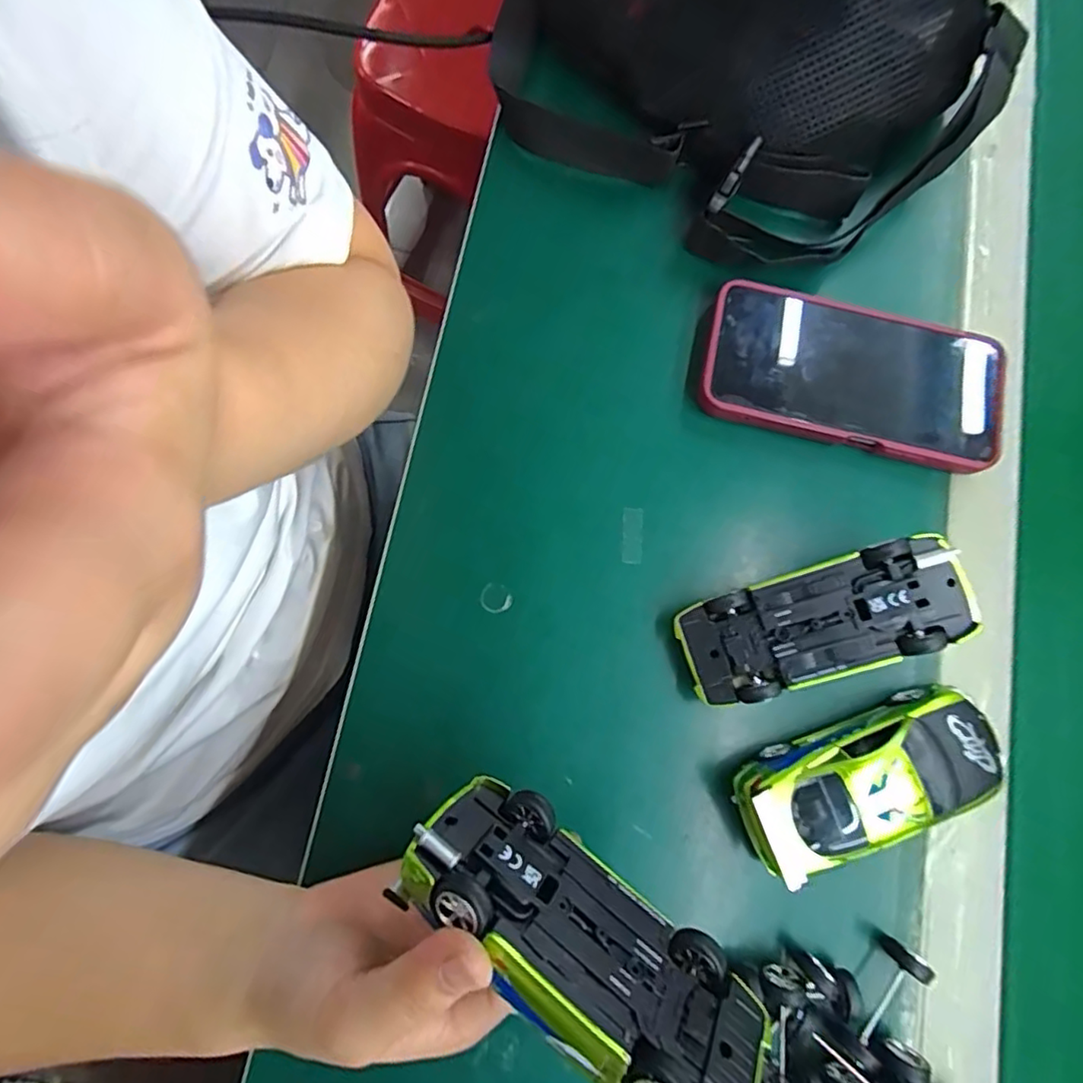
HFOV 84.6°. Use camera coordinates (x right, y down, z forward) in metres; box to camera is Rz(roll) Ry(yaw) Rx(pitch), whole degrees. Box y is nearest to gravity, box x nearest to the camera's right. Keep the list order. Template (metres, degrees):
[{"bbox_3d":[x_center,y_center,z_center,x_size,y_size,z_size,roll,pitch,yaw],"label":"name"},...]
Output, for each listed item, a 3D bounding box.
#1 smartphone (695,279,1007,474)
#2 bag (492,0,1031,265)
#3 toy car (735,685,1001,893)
[{"bbox_3d":[0.174,-0.092,0.336,0.166,0.019,0.080,15,79,0],"label":"smartphone"},{"bbox_3d":[0.100,-0.286,0.337,0.306,0.090,0.185,30,79,3],"label":"bag"},{"bbox_3d":[0.154,0.110,0.282,0.124,0.040,0.053,-19,81,-7],"label":"toy car"}]

